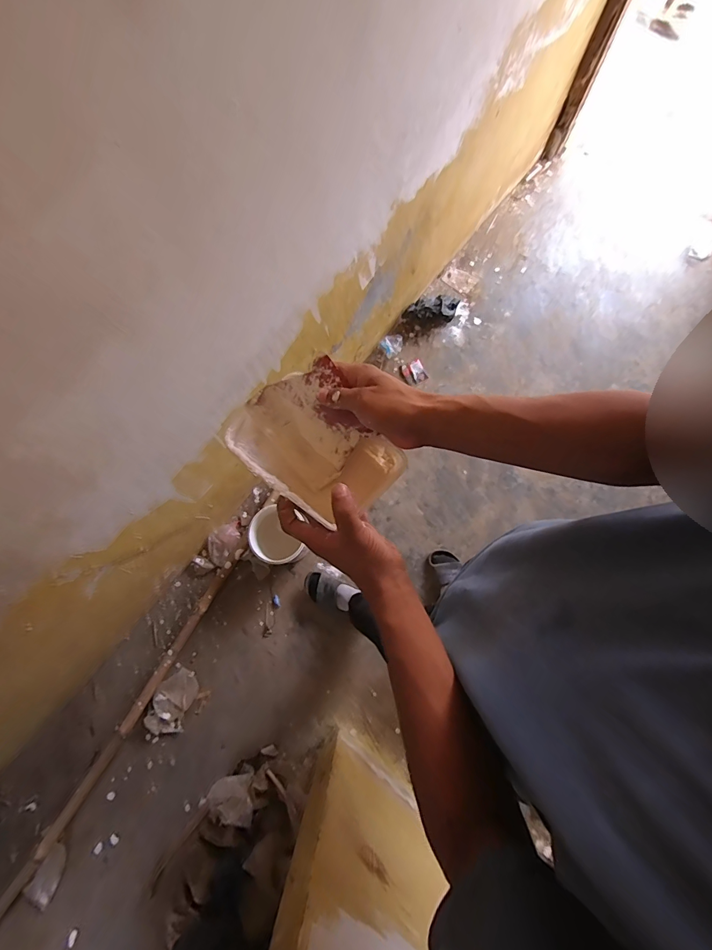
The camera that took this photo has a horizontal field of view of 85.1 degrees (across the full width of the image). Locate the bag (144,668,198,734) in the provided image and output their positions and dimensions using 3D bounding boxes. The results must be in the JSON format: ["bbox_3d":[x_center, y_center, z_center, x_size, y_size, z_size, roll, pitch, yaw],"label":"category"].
[{"bbox_3d":[-0.600,0.740,1.269,0.125,0.042,0.202,17,79,4],"label":"bag"}]

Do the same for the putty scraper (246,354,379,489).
[{"bbox_3d":[-0.044,-0.057,0.428,0.098,0.004,0.120,-34,102,11],"label":"putty scraper"}]

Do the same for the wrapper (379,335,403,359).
[{"bbox_3d":[0.145,-0.509,1.508,0.103,0.046,0.077,-33,80,-6],"label":"wrapper"}]

